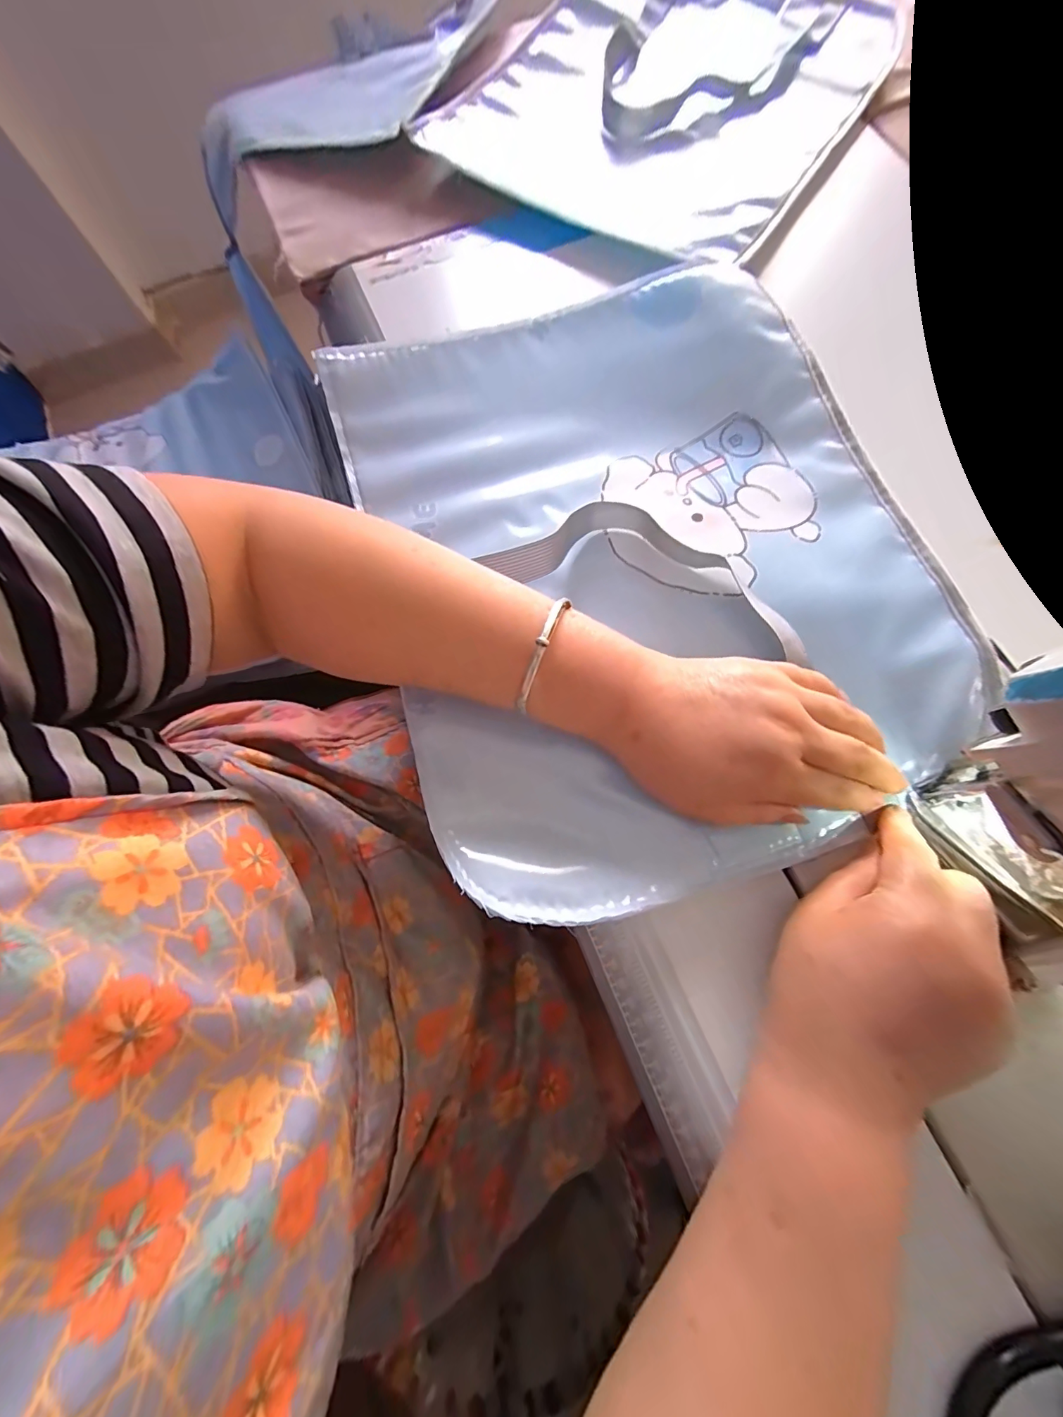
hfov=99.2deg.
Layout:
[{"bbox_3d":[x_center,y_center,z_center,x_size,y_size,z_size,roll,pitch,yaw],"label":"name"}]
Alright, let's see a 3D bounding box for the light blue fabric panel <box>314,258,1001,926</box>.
[{"bbox_3d":[0.061,-0.100,0.292,0.327,0.046,0.404,-16,74,-3],"label":"light blue fabric panel"}]

